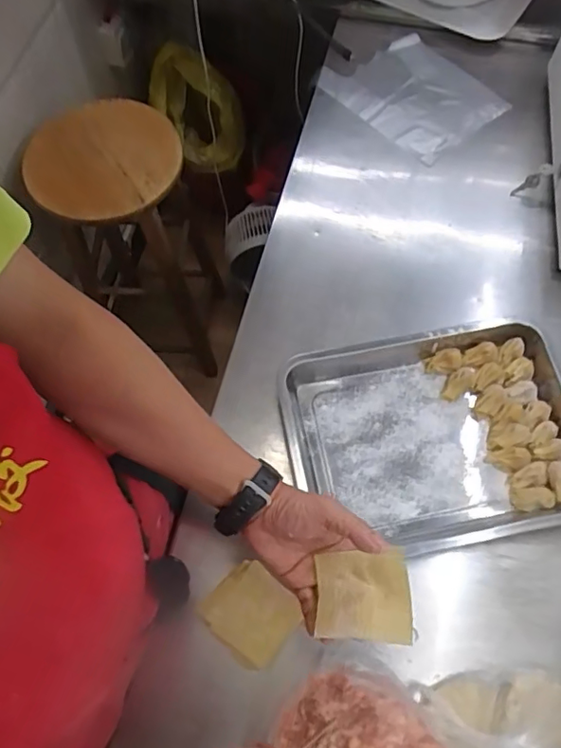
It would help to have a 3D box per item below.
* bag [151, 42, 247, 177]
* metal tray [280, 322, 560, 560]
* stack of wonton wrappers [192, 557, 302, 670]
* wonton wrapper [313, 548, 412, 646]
[{"bbox_3d":[-0.212,-0.667,1.425,0.135,0.245,0.244,-36,71,-12],"label":"bag"},{"bbox_3d":[0.190,0.074,0.685,0.334,0.040,0.247,-10,68,-4],"label":"metal tray"},{"bbox_3d":[-0.033,0.265,0.624,0.094,0.012,0.084,42,74,16],"label":"stack of wonton wrappers"},{"bbox_3d":[0.071,0.190,0.484,0.077,0.005,0.074,-3,50,11],"label":"wonton wrapper"}]

